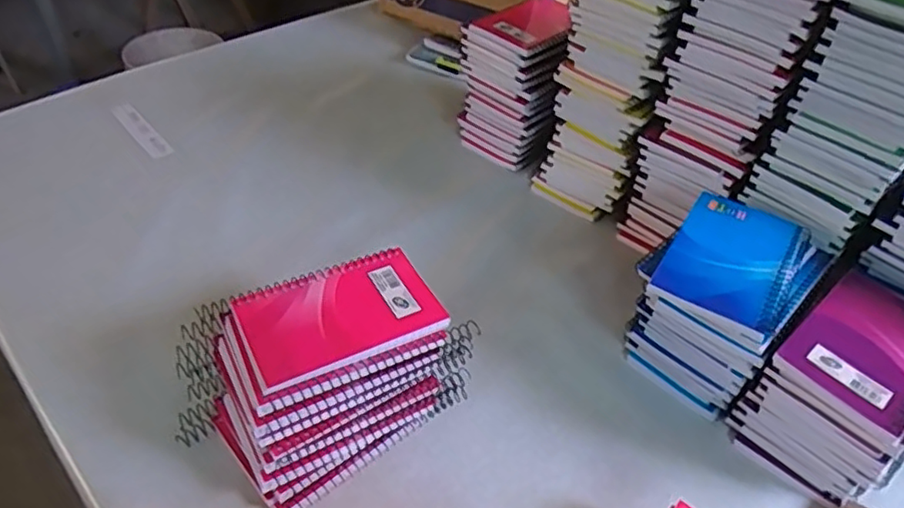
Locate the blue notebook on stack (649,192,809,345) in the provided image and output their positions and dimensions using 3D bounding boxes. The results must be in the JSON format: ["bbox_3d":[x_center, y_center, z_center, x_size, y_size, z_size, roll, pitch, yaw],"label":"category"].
[{"bbox_3d":[0.209,0.005,0.462,0.083,0.015,0.124,27,48,22],"label":"blue notebook on stack"}]

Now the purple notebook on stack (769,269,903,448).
[{"bbox_3d":[0.292,0.066,0.430,0.125,0.018,0.083,-30,54,-32],"label":"purple notebook on stack"}]

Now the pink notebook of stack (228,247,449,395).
[{"bbox_3d":[-0.077,0.041,0.429,0.130,0.010,0.084,-18,48,-22],"label":"pink notebook of stack"}]

